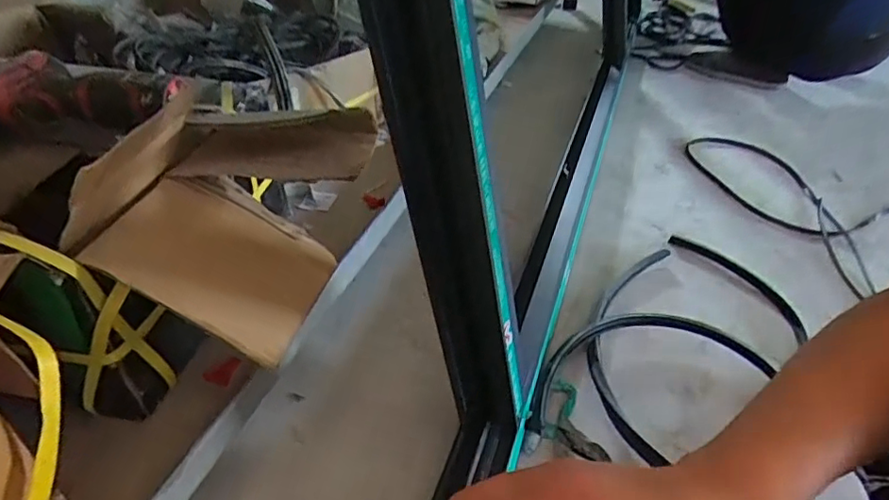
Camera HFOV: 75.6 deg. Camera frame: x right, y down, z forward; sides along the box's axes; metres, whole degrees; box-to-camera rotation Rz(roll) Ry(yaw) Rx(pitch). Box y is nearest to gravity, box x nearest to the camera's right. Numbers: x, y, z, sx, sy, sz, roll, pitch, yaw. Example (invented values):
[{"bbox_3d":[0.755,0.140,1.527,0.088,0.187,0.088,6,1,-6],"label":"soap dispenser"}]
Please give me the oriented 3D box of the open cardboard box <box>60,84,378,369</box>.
[{"bbox_3d":[-0.164,-0.040,0.476,0.161,0.142,0.206,9,40,8],"label":"open cardboard box"}]

